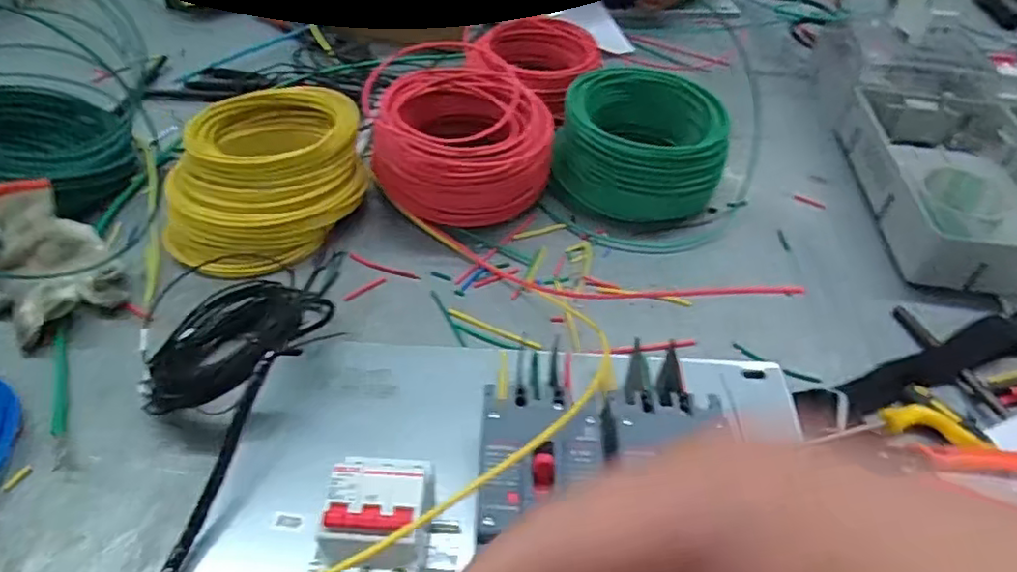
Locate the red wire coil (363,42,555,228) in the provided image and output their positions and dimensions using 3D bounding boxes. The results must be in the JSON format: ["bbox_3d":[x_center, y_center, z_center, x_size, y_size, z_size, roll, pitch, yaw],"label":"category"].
[{"bbox_3d":[-0.048,-0.151,0.646,0.179,0.131,0.161,-3,45,-5],"label":"red wire coil"}]

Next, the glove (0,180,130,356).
[{"bbox_3d":[-0.421,-0.028,0.546,0.105,0.070,0.145,-33,55,-30],"label":"glove"}]

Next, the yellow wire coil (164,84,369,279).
[{"bbox_3d":[-0.244,-0.108,0.610,0.165,0.090,0.201,22,48,19],"label":"yellow wire coil"}]

